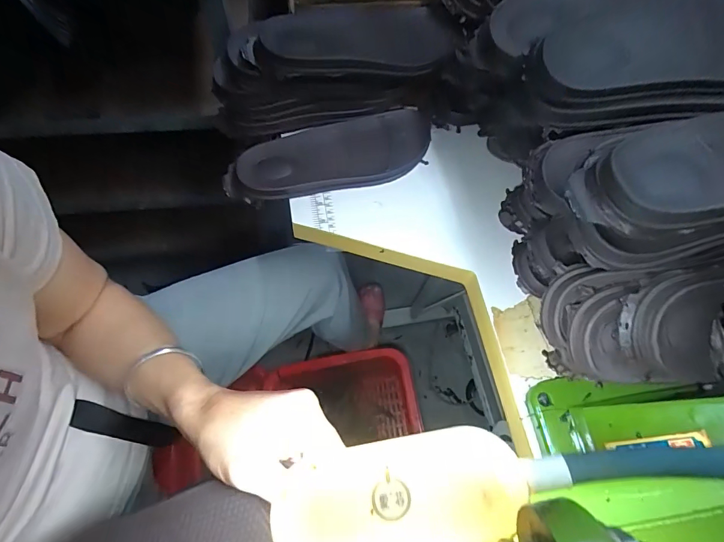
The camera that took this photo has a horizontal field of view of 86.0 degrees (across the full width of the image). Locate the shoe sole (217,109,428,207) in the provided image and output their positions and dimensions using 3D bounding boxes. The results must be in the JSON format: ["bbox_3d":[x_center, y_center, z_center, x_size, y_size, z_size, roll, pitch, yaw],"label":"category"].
[{"bbox_3d":[-0.037,-0.148,0.504,0.273,0.032,0.099,-18,68,-11],"label":"shoe sole"}]

